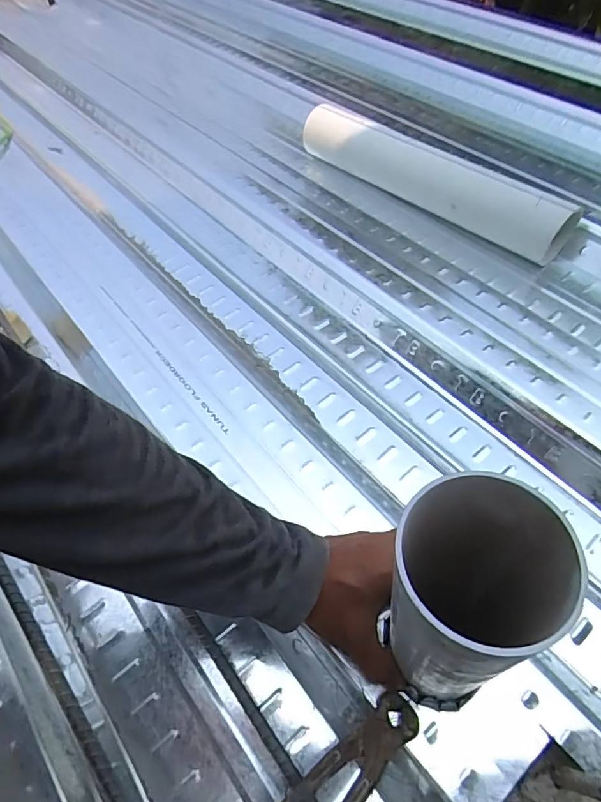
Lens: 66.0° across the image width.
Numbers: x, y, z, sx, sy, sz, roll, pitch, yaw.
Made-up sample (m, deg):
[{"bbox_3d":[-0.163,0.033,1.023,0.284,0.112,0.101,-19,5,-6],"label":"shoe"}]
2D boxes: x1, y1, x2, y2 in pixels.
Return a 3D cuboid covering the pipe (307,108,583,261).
[{"bbox_3d":[0.208,-0.387,0.787,0.078,0.087,0.519,-39,61,-22],"label":"pipe"}]

